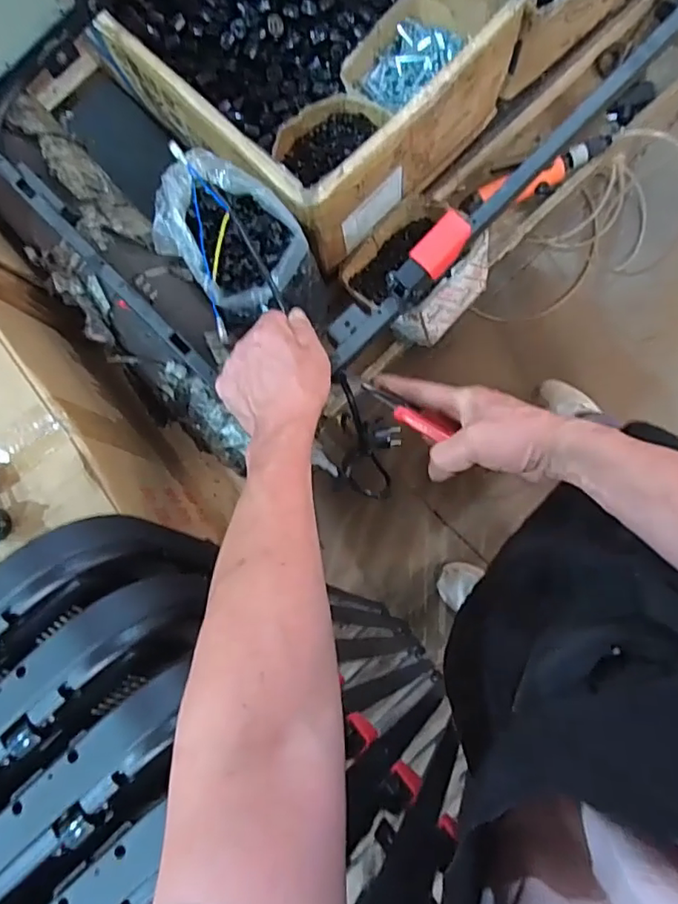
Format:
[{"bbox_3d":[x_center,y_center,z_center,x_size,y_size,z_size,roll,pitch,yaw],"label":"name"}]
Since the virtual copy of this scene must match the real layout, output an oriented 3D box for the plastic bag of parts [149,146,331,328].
[{"bbox_3d":[-0.115,-0.231,0.642,0.128,0.112,0.202,-44,82,-1],"label":"plastic bag of parts"}]

